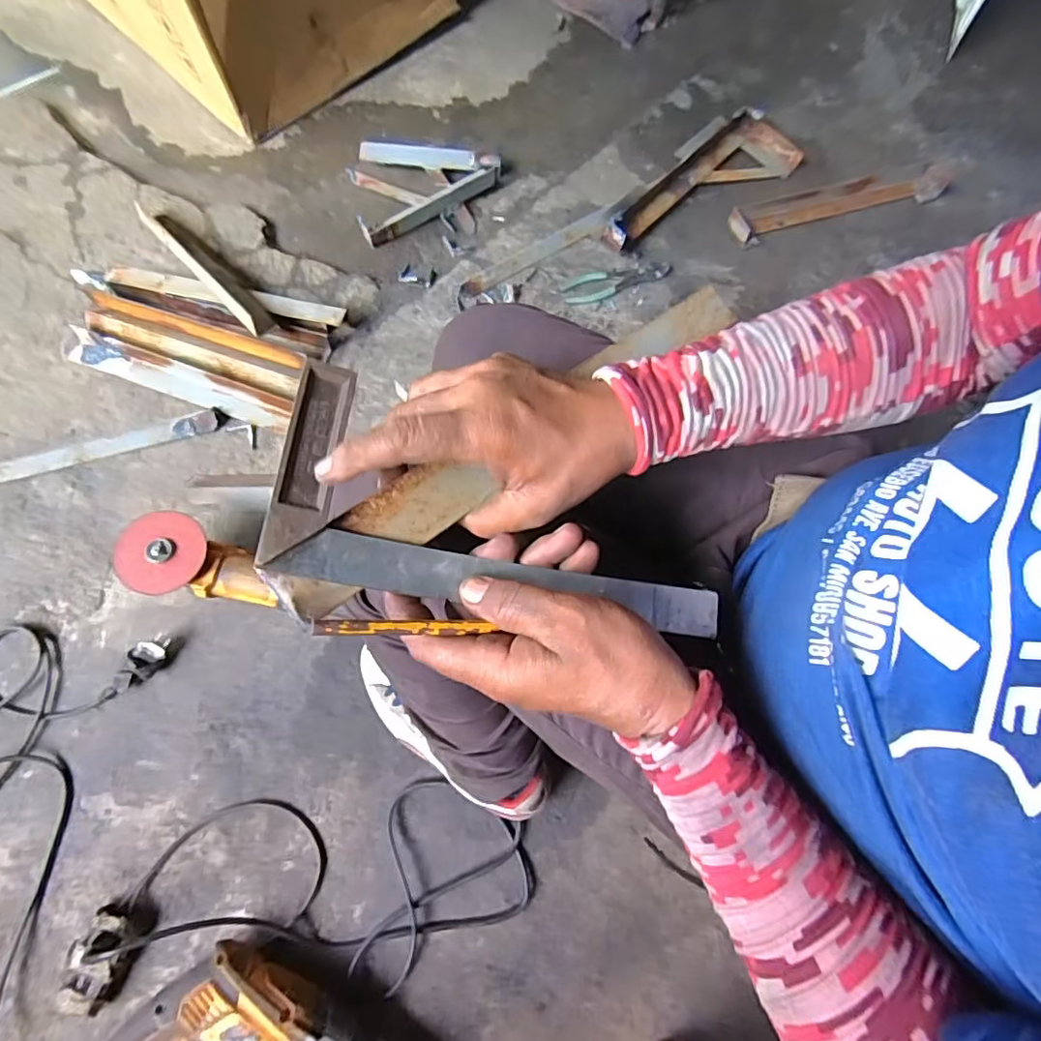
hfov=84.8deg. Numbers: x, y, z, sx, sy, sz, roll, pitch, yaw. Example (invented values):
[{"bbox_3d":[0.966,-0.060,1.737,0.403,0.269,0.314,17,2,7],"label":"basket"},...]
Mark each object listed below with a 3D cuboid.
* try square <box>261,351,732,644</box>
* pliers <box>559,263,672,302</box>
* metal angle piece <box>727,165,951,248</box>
[{"bbox_3d":[-0.003,0.001,0.313,0.250,0.017,0.108,15,68,-13],"label":"try square"},{"bbox_3d":[0.166,-0.419,0.989,0.203,0.010,0.056,-21,74,-12],"label":"pliers"},{"bbox_3d":[0.611,-0.602,1.074,0.489,0.031,0.078,-16,72,-9],"label":"metal angle piece"}]

